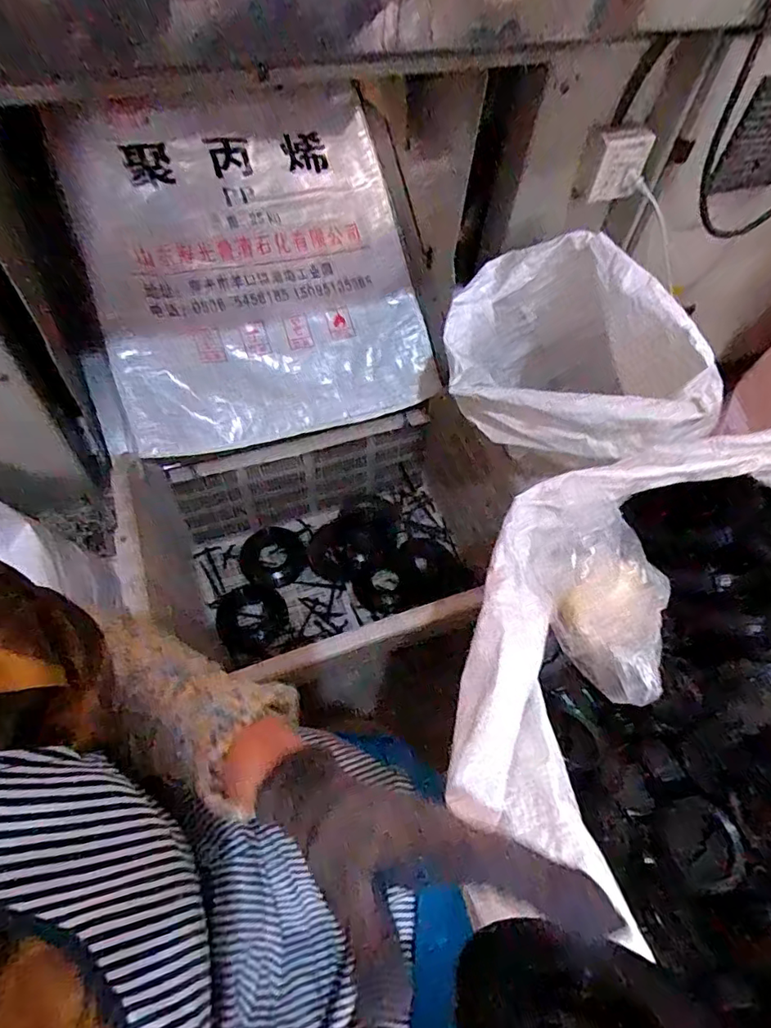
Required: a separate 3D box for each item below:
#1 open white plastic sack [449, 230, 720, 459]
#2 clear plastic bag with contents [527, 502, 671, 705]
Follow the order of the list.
[{"bbox_3d":[0.248,-0.219,0.795,0.299,0.302,0.356,1,57,-4],"label":"open white plastic sack"},{"bbox_3d":[0.203,0.074,0.478,0.111,0.063,0.198,4,42,-2],"label":"clear plastic bag with contents"}]

